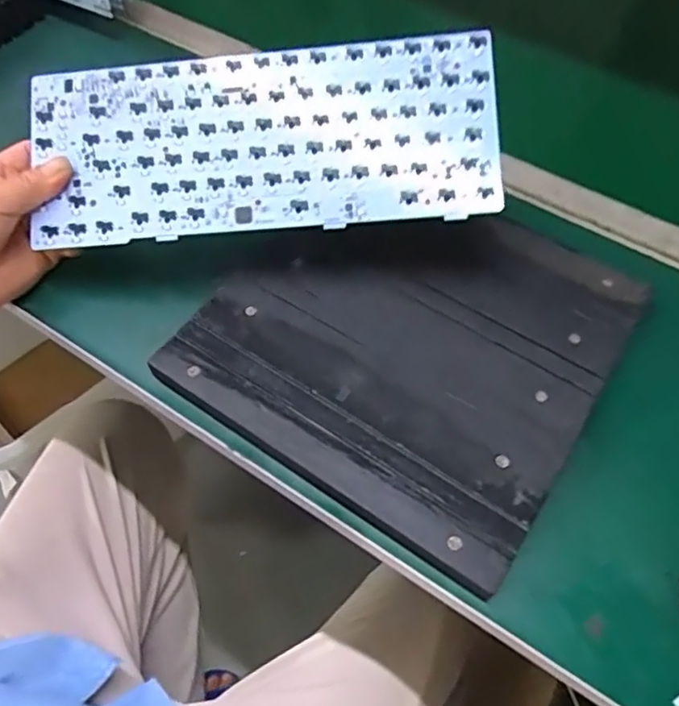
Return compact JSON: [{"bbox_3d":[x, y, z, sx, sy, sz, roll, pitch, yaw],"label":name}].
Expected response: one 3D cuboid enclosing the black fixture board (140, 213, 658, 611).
[{"bbox_3d":[0.051,-0.019,0.409,0.239,0.016,0.249,31,63,16],"label":"black fixture board"}]

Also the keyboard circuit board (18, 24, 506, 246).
[{"bbox_3d":[-0.053,-0.140,0.408,0.303,0.006,0.119,-3,83,5],"label":"keyboard circuit board"}]

